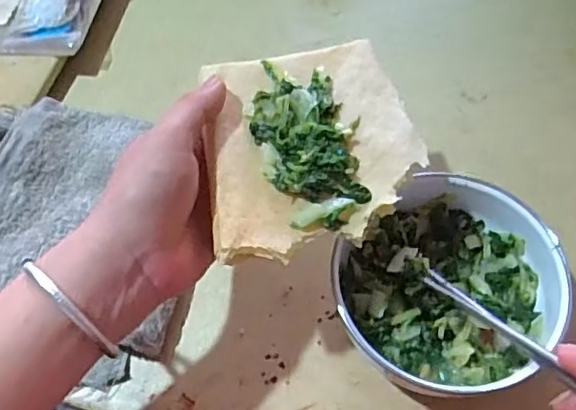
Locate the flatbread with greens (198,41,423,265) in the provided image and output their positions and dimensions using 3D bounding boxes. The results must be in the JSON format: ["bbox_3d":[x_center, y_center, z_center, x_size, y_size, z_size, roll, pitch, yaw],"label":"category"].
[{"bbox_3d":[0.012,-0.042,0.339,0.123,0.014,0.137,-13,61,-5],"label":"flatbread with greens"}]

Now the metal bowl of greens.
[{"bbox_3d":[0.103,0.054,0.376,0.128,0.063,0.132,-2,60,3],"label":"metal bowl of greens"}]

